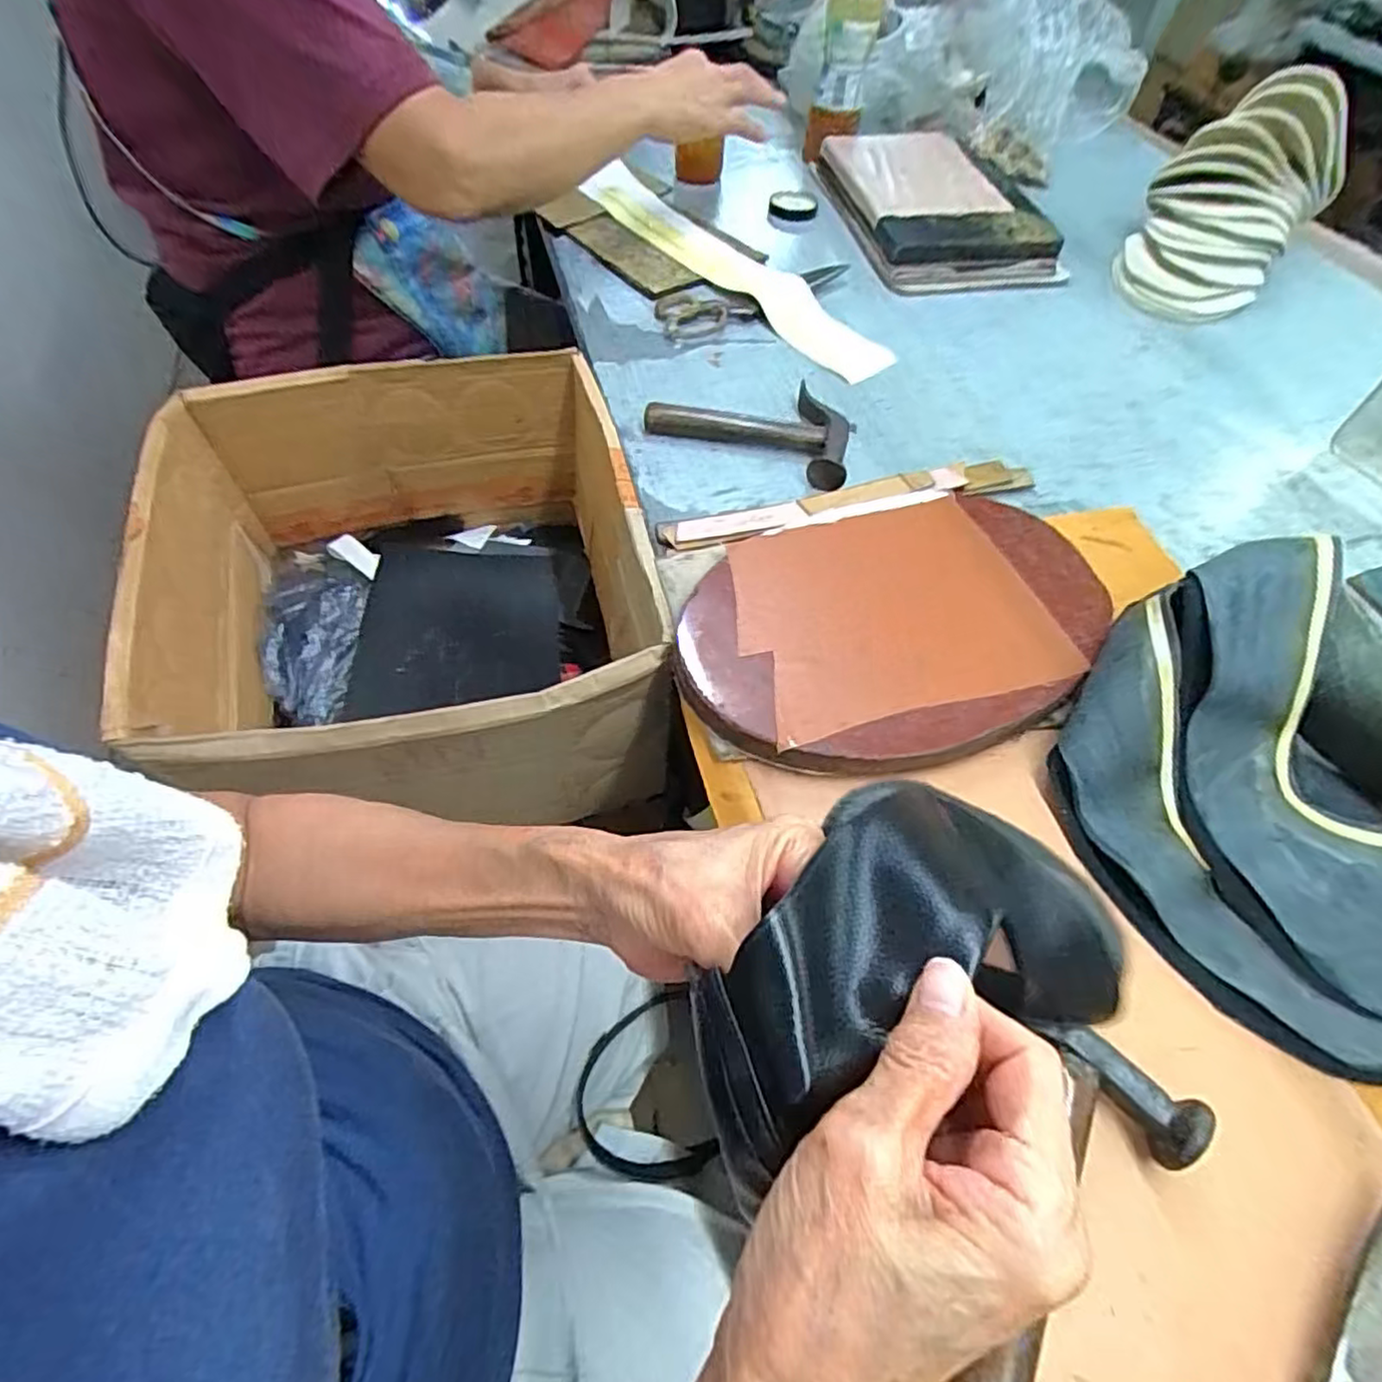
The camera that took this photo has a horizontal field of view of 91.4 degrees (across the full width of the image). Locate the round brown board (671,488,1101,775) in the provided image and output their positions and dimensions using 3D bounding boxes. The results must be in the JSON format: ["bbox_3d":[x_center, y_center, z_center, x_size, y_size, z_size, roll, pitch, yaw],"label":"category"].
[{"bbox_3d":[0.140,-0.044,0.453,0.302,0.031,0.192,-16,60,-14],"label":"round brown board"}]

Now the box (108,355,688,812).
[{"bbox_3d":[-0.216,-0.079,0.561,0.338,0.199,0.358,-11,59,-11],"label":"box"}]

